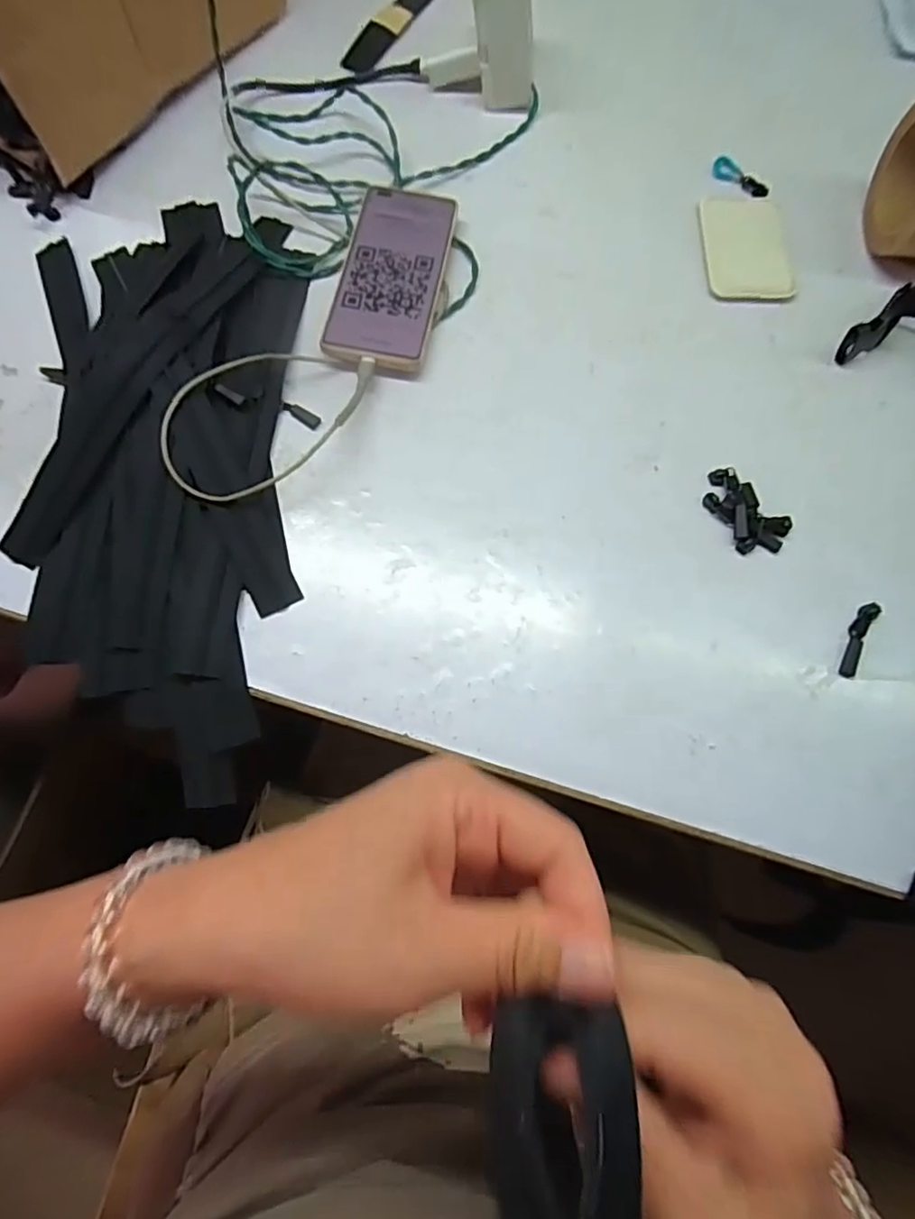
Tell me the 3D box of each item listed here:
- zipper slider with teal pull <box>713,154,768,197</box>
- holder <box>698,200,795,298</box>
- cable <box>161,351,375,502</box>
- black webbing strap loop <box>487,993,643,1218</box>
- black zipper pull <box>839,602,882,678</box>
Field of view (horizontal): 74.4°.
[{"bbox_3d":[0.240,-0.367,0.513,0.013,0.010,0.054,-39,76,-11],"label":"zipper slider with teal pull"},{"bbox_3d":[0.233,-0.293,0.487,0.066,0.009,0.101,1,72,0],"label":"holder"},{"bbox_3d":[-0.133,-0.142,0.426,0.149,0.035,0.097,-30,74,-9],"label":"cable"},{"bbox_3d":[0.027,0.138,0.157,0.036,0.022,0.061,-4,72,-1],"label":"black webbing strap loop"},{"bbox_3d":[0.260,0.019,0.392,0.013,0.006,0.056,29,74,9],"label":"black zipper pull"}]

